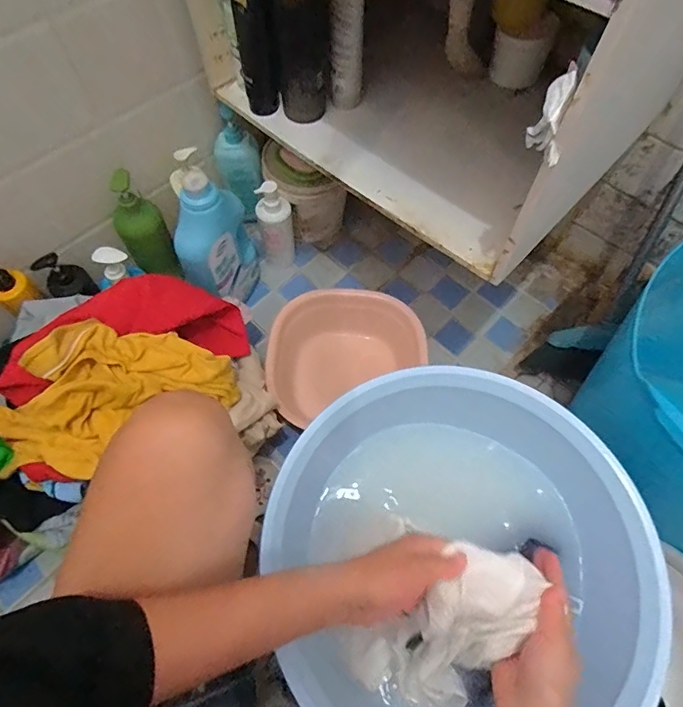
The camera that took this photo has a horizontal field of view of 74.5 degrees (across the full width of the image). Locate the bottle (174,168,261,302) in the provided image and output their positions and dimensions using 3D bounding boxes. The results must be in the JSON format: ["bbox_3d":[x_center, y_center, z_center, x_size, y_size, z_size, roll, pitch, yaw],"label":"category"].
[{"bbox_3d":[-0.223,-0.186,0.812,0.074,0.294,0.151,24,65,13],"label":"bottle"}]

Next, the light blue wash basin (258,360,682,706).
[{"bbox_3d":[0.127,0.220,0.506,0.364,0.142,0.383,0,62,0],"label":"light blue wash basin"}]

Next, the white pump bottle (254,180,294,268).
[{"bbox_3d":[-0.132,-0.257,0.901,0.067,0.197,0.055,-11,62,-5],"label":"white pump bottle"}]

